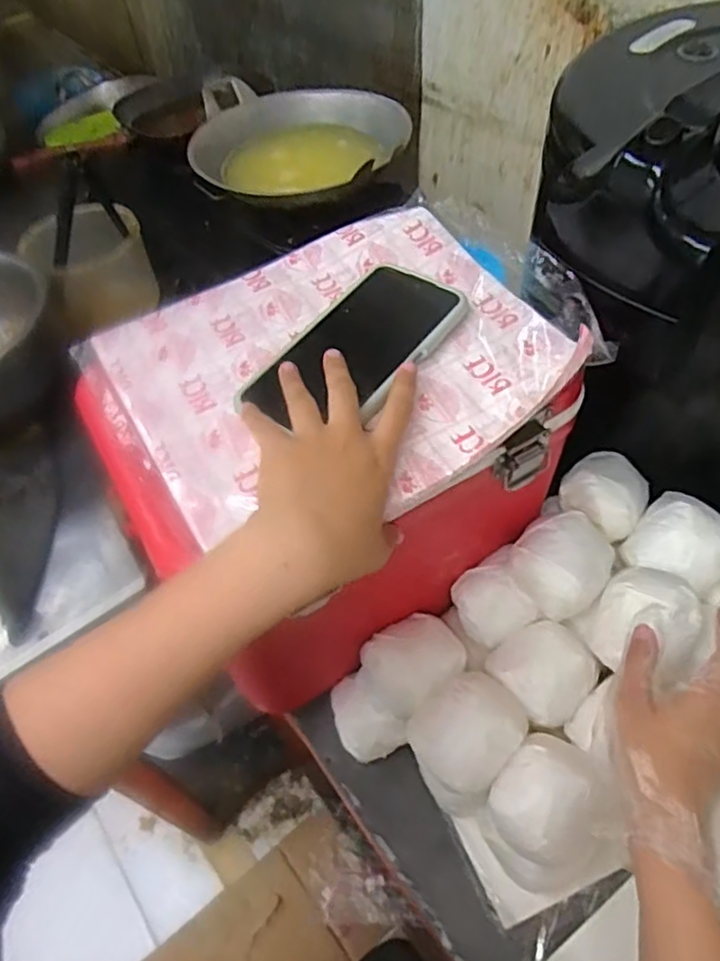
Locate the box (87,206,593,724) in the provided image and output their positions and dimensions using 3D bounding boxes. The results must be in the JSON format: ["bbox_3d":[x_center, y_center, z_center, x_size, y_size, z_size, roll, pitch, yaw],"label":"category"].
[{"bbox_3d":[-0.018,-0.007,0.531,0.301,0.252,0.234,-26,55,-14],"label":"box"}]

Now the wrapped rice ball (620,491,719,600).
[{"bbox_3d":[0.266,0.052,0.536,0.074,0.054,0.091,30,61,25],"label":"wrapped rice ball"}]

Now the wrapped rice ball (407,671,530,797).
[{"bbox_3d":[0.083,0.183,0.485,0.083,0.053,0.075,-30,56,-17],"label":"wrapped rice ball"}]

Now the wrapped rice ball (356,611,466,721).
[{"bbox_3d":[0.046,0.149,0.531,0.080,0.047,0.067,-30,56,-17],"label":"wrapped rice ball"}]

